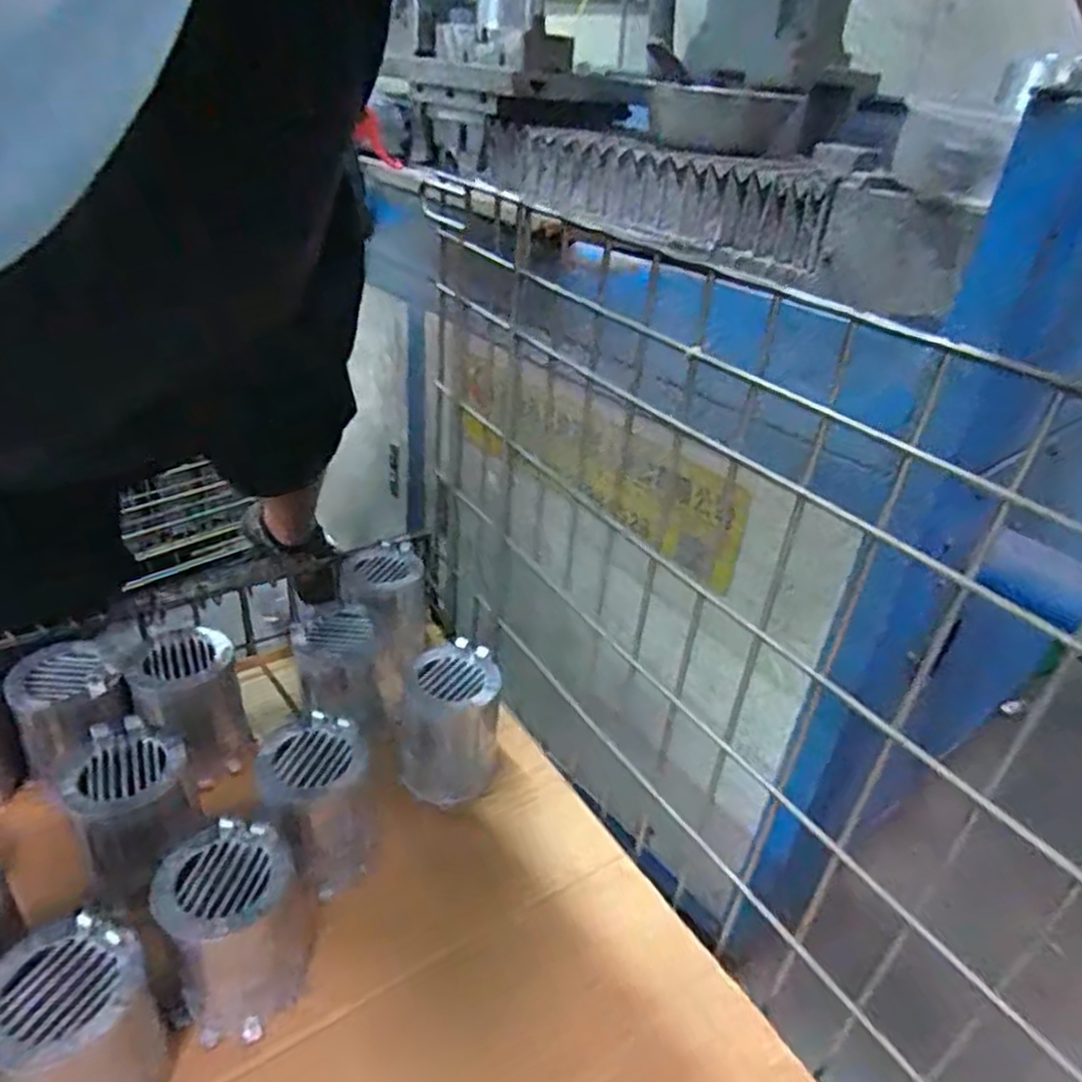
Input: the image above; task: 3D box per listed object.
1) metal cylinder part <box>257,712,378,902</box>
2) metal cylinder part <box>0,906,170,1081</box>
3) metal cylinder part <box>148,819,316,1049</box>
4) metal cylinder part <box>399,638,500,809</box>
[{"bbox_3d":[-0.183,0.215,0.628,0.085,0.119,0.080,-7,34,-18],"label":"metal cylinder part"},{"bbox_3d":[-0.286,0.306,0.469,0.093,0.117,0.093,28,39,32],"label":"metal cylinder part"},{"bbox_3d":[-0.213,0.271,0.536,0.091,0.116,0.094,-2,33,-11],"label":"metal cylinder part"},{"bbox_3d":[-0.084,0.171,0.700,0.088,0.125,0.084,4,32,-2],"label":"metal cylinder part"}]

